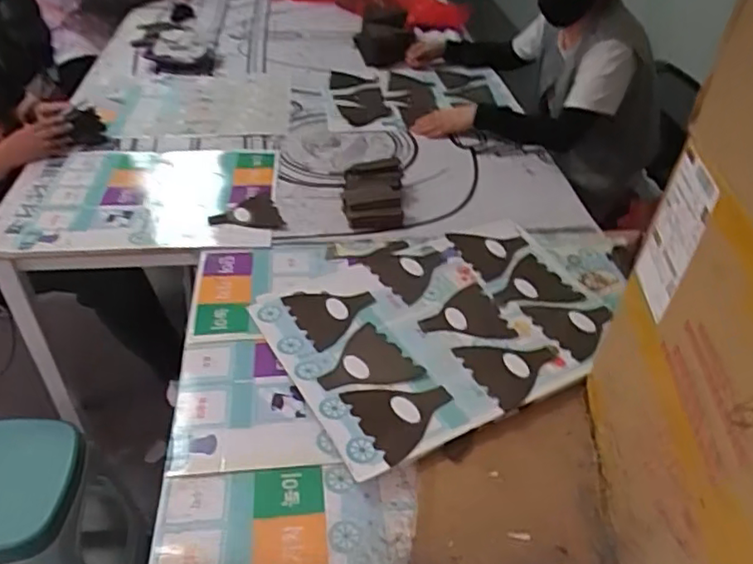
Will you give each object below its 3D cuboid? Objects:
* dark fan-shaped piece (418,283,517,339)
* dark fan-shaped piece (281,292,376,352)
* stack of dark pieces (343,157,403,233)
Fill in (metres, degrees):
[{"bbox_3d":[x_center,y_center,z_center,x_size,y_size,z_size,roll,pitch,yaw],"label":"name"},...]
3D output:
[{"bbox_3d":[0.135,0.059,0.989,0.132,0.009,0.124,-13,41,-16],"label":"dark fan-shaped piece"},{"bbox_3d":[-0.064,0.049,1.000,0.138,0.010,0.141,-19,43,-23],"label":"dark fan-shaped piece"},{"bbox_3d":[-0.006,-0.176,1.224,0.117,0.049,0.199,1,39,1],"label":"stack of dark pieces"}]

